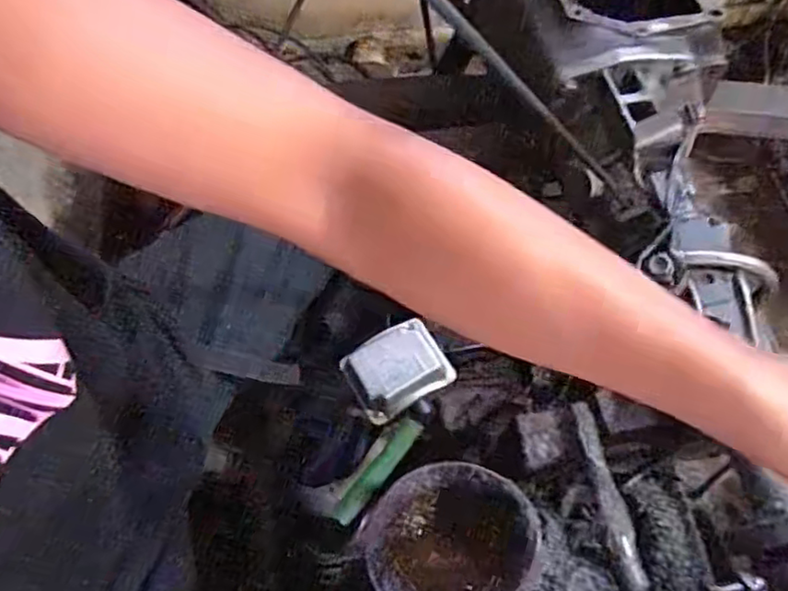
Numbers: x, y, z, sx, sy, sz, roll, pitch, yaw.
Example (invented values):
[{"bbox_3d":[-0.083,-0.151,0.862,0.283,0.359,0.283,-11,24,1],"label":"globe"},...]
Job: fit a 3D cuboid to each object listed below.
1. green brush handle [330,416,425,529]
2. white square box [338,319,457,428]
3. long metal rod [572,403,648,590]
[{"bbox_3d":[-0.014,0.156,0.553,0.019,0.011,0.108,37,86,19],"label":"green brush handle"},{"bbox_3d":[0.003,0.066,0.564,0.085,0.033,0.068,-26,63,-16],"label":"white square box"},{"bbox_3d":[0.165,0.183,0.435,0.016,0.010,0.222,-7,60,-6],"label":"long metal rod"}]

